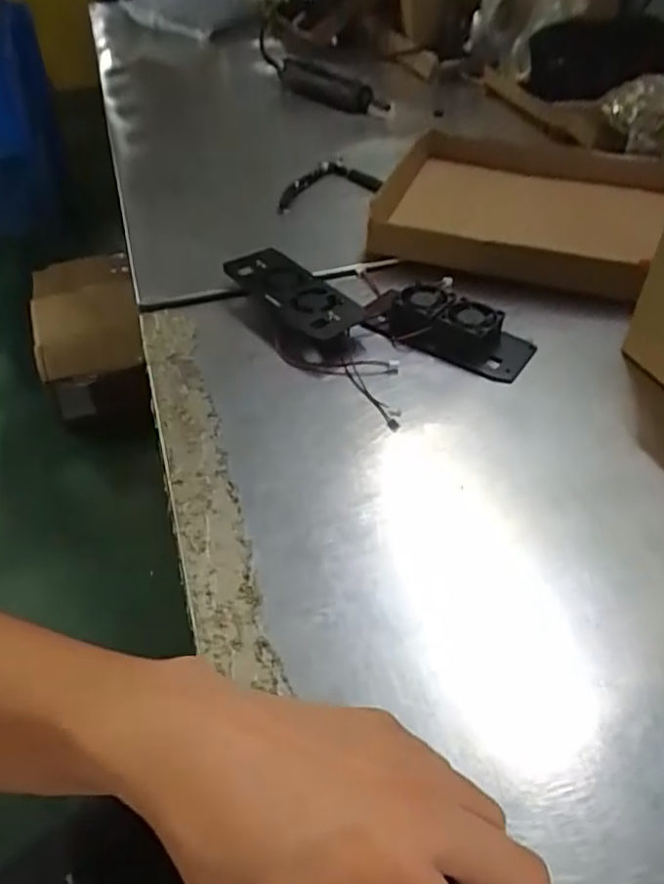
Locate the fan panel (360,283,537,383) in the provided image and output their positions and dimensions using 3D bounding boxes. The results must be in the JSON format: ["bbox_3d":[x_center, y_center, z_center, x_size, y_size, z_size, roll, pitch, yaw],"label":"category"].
[{"bbox_3d":[0.092,-0.093,0.504,0.128,0.027,0.062,23,49,23],"label":"fan panel"}]

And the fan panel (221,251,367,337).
[{"bbox_3d":[-0.031,-0.125,0.533,0.052,0.018,0.130,-33,54,-24],"label":"fan panel"}]

